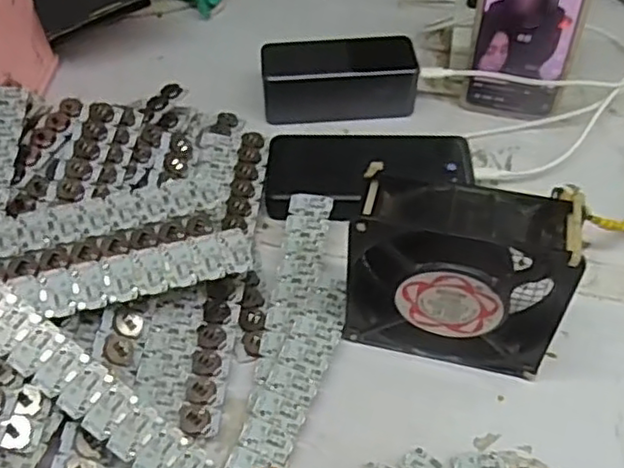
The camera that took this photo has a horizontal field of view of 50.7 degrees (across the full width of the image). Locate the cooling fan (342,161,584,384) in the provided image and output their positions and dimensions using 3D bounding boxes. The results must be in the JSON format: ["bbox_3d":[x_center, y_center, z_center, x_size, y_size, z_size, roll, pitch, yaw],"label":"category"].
[{"bbox_3d":[0.087,0.028,0.385,0.130,0.120,0.046,12,50,12],"label":"cooling fan"}]

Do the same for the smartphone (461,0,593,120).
[{"bbox_3d":[0.173,-0.169,0.519,0.079,0.164,0.005,11,38,12],"label":"smartphone"}]

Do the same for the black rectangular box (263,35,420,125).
[{"bbox_3d":[0.024,-0.132,0.567,0.126,0.051,0.051,-5,49,-2],"label":"black rectangular box"}]

